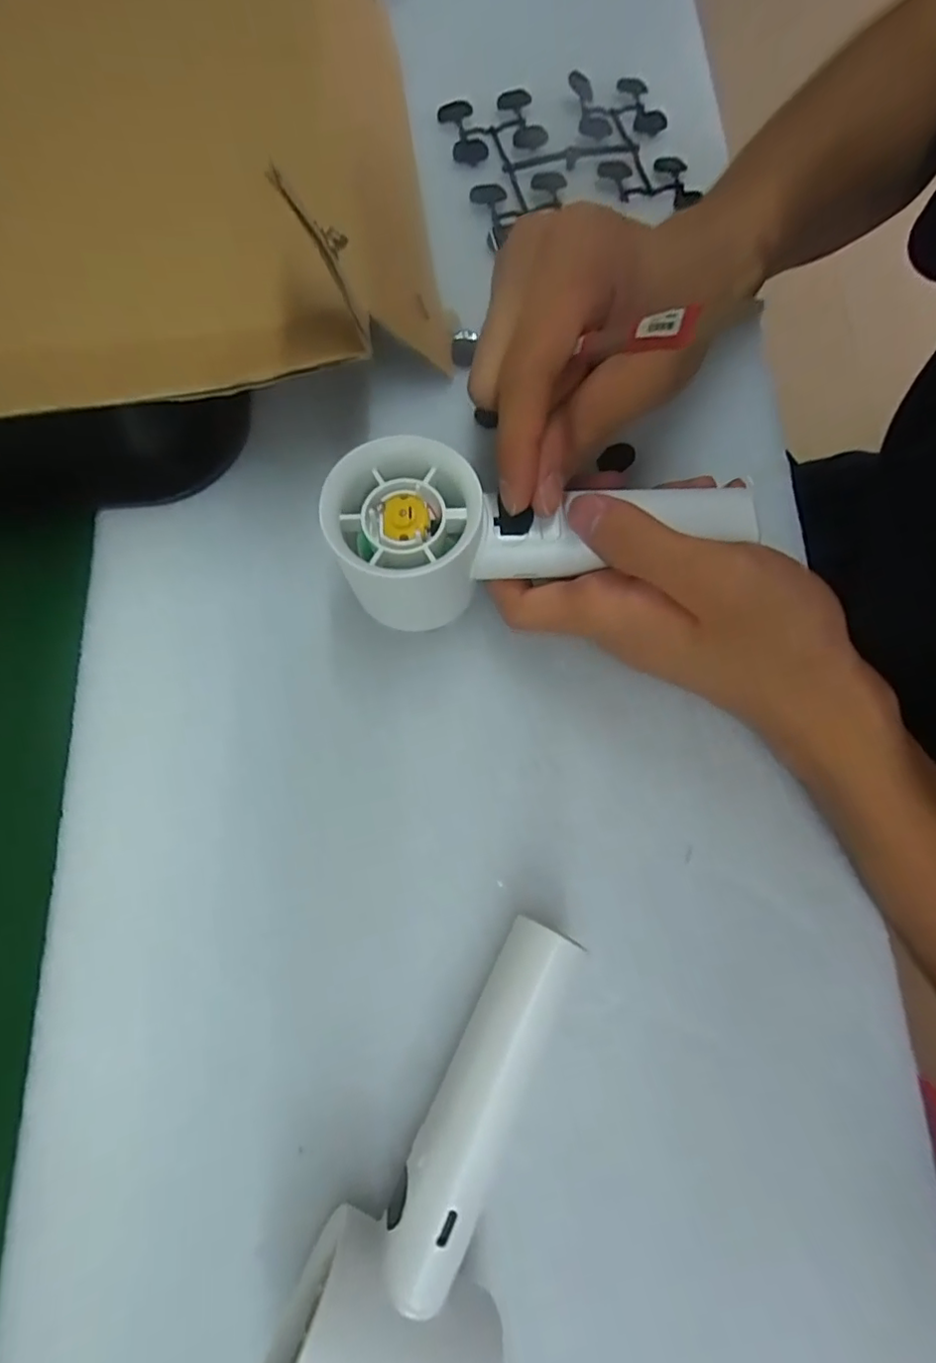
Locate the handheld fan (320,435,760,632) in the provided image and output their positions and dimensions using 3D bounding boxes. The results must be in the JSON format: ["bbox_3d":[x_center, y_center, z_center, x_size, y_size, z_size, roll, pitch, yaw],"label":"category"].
[{"bbox_3d":[0.027,-0.057,0.225,0.156,0.052,0.059,-6,75,-7],"label":"handheld fan"}]

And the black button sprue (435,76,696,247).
[{"bbox_3d":[0.055,-0.286,0.309,0.120,0.015,0.089,-17,77,-6],"label":"black button sprue"}]

